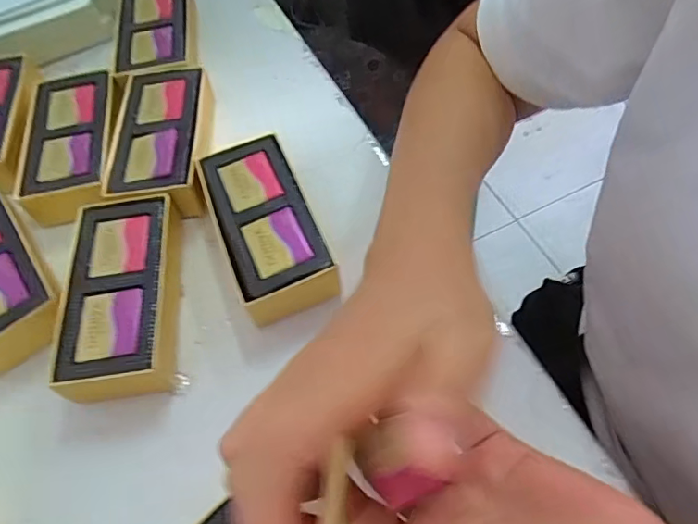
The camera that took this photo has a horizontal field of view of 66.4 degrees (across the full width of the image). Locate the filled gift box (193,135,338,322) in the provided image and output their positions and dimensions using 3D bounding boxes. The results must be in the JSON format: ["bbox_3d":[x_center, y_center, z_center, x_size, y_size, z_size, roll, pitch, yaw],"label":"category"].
[{"bbox_3d":[-0.050,-0.019,0.325,0.055,0.035,0.120,-20,59,-9],"label":"filled gift box"}]

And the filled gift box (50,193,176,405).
[{"bbox_3d":[-0.128,0.020,0.309,0.060,0.031,0.121,-9,57,-3],"label":"filled gift box"}]

